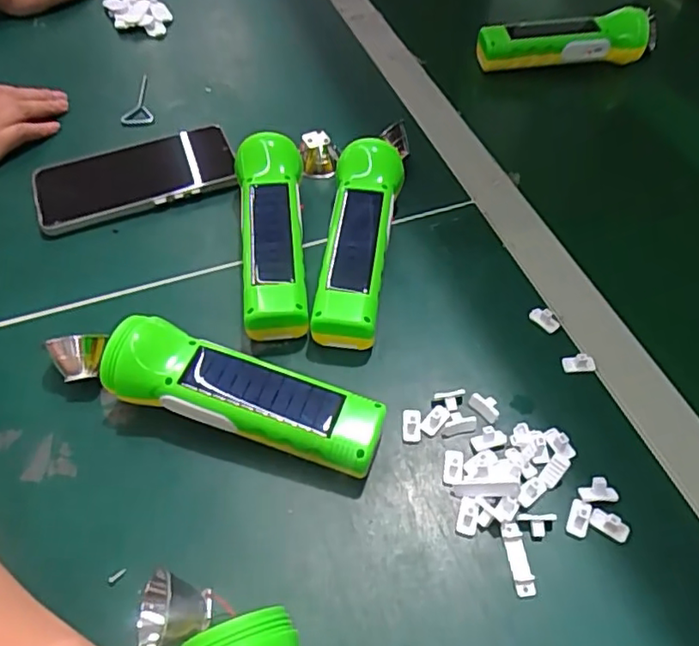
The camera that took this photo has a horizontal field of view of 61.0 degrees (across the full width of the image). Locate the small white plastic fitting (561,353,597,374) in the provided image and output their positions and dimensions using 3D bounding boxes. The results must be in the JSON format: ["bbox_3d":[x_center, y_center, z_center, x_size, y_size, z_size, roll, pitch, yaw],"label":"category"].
[{"bbox_3d":[0.150,0.027,0.386,0.020,0.012,0.009,3,53,0],"label":"small white plastic fitting"}]

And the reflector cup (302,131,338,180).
[{"bbox_3d":[-0.025,-0.138,0.498,0.029,0.037,0.027,1,53,-1],"label":"reflector cup"}]

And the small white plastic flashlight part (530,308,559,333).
[{"bbox_3d":[0.133,-0.003,0.406,0.021,0.012,0.008,36,60,22],"label":"small white plastic flashlight part"}]

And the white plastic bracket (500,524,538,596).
[{"bbox_3d":[0.089,0.125,0.315,0.011,0.004,0.037,-4,54,-5],"label":"white plastic bracket"}]

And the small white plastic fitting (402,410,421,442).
[{"bbox_3d":[0.038,0.062,0.359,0.011,0.007,0.018,3,53,0],"label":"small white plastic fitting"}]

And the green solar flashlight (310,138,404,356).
[{"bbox_3d":[0.008,-0.060,0.424,0.050,0.048,0.163,6,53,3],"label":"green solar flashlight"}]

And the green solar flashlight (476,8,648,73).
[{"bbox_3d":[0.215,-0.292,0.611,0.174,0.046,0.044,-2,53,-3],"label":"green solar flashlight"}]

